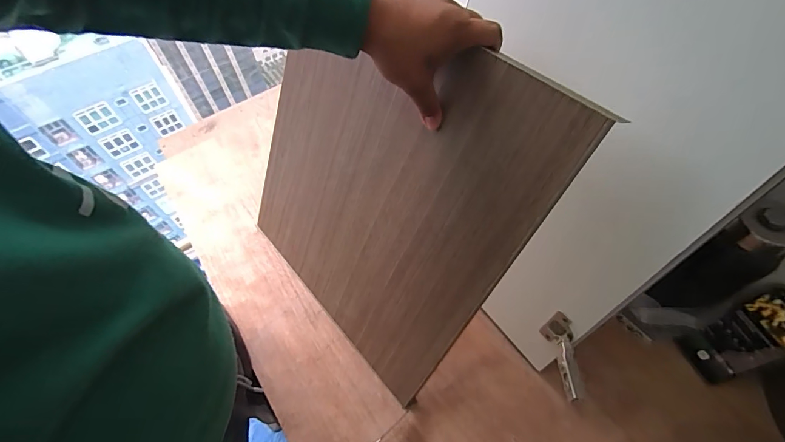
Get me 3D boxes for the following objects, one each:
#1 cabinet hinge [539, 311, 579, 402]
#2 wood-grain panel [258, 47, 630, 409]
[{"bbox_3d":[0.224,0.178,0.494,0.028,0.055,0.104,3,46,2],"label":"cabinet hinge"},{"bbox_3d":[-0.046,-0.033,0.527,0.022,0.461,0.438,-17,50,-45],"label":"wood-grain panel"}]

